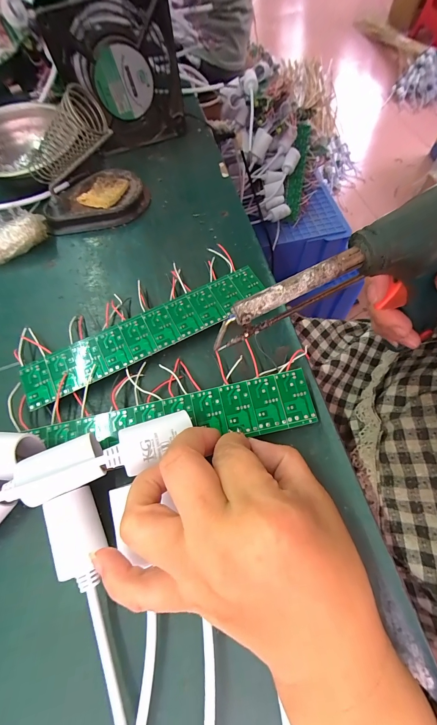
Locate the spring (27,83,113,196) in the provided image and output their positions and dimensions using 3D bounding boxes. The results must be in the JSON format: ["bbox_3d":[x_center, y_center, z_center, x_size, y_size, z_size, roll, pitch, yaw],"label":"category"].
[{"bbox_3d":[-0.135,-0.189,0.249,0.097,0.034,0.034,-10,60,34],"label":"spring"}]

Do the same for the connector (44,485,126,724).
[{"bbox_3d":[-0.052,0.169,0.133,0.026,0.018,0.207,-18,72,-5],"label":"connector"}]

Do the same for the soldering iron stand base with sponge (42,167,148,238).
[{"bbox_3d":[-0.131,-0.176,0.308,0.105,0.021,0.076,-11,65,-1],"label":"soldering iron stand base with sponge"}]

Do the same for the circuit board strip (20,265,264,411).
[{"bbox_3d":[-0.055,-0.022,0.234,0.196,0.014,0.037,-27,66,-9],"label":"circuit board strip"}]

